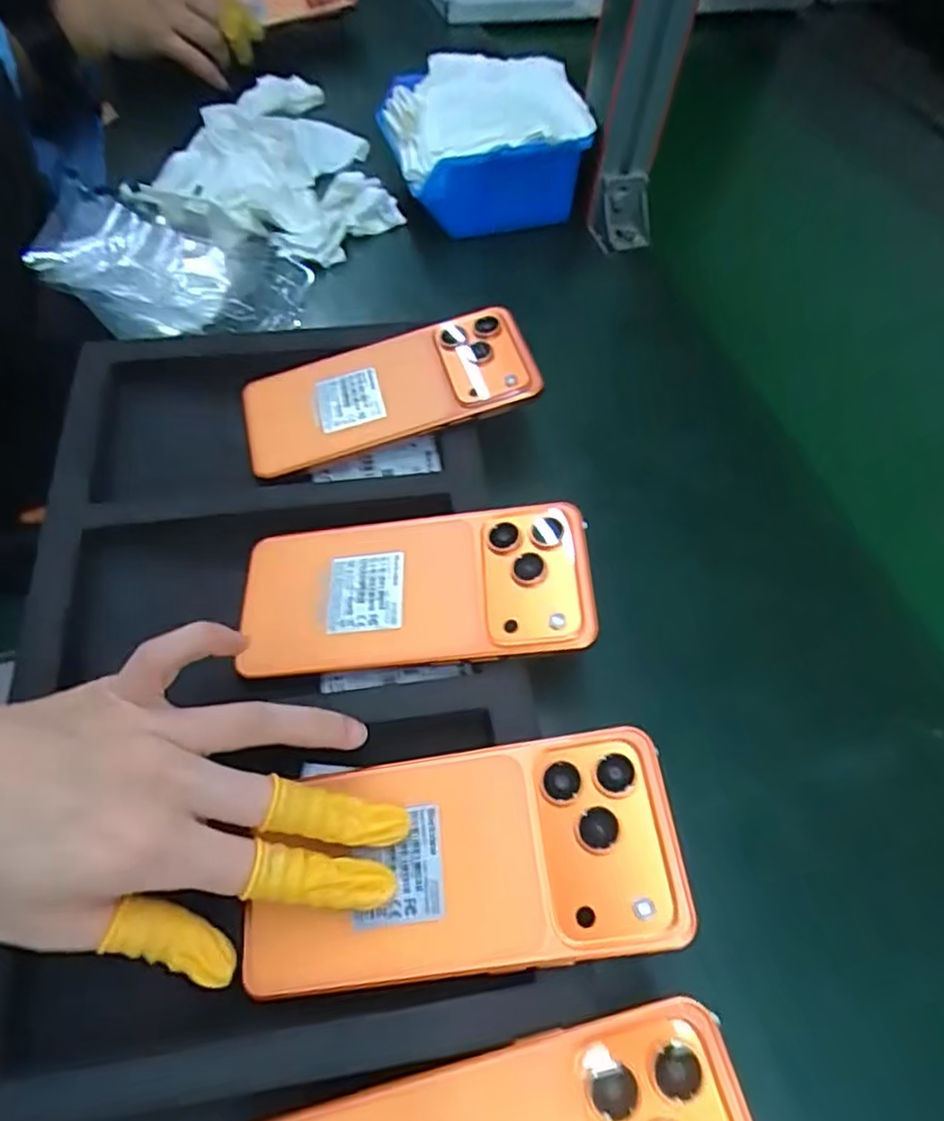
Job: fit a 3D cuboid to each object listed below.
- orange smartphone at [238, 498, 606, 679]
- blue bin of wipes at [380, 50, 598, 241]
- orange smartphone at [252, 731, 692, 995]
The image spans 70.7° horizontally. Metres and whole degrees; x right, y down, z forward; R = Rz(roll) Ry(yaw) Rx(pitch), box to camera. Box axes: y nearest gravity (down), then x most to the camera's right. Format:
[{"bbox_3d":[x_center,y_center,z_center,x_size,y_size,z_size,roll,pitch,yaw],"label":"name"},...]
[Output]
[{"bbox_3d":[-0.029,0.013,0.311,0.163,0.012,0.076,-6,55,8],"label":"orange smartphone"},{"bbox_3d":[0.006,-0.309,0.496,0.128,0.091,0.096,-20,62,-16],"label":"blue bin of wipes"},{"bbox_3d":[-0.004,0.111,0.246,0.155,0.011,0.072,-10,60,6],"label":"orange smartphone"}]

